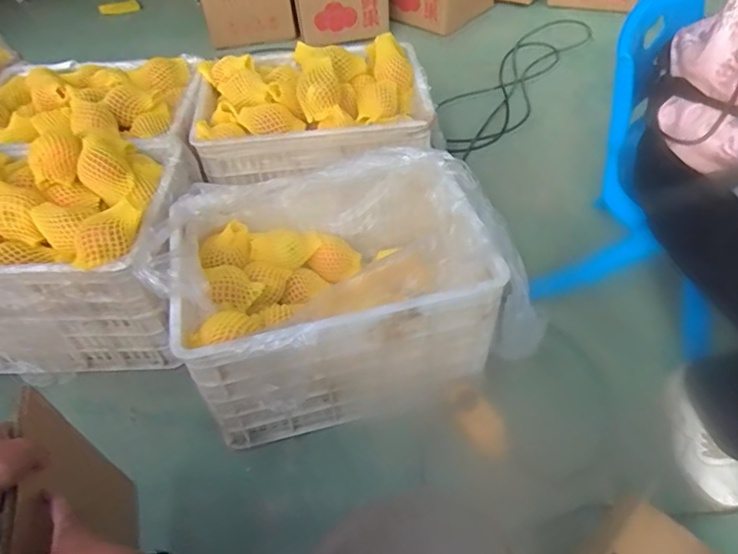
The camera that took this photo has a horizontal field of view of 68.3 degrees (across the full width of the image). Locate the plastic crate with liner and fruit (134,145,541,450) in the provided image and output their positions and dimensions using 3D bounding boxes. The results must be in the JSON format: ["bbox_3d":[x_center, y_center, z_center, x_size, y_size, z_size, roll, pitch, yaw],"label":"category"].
[{"bbox_3d":[-0.039,0.015,0.918,0.522,0.281,0.336,-11,50,-4],"label":"plastic crate with liner and fruit"}]

